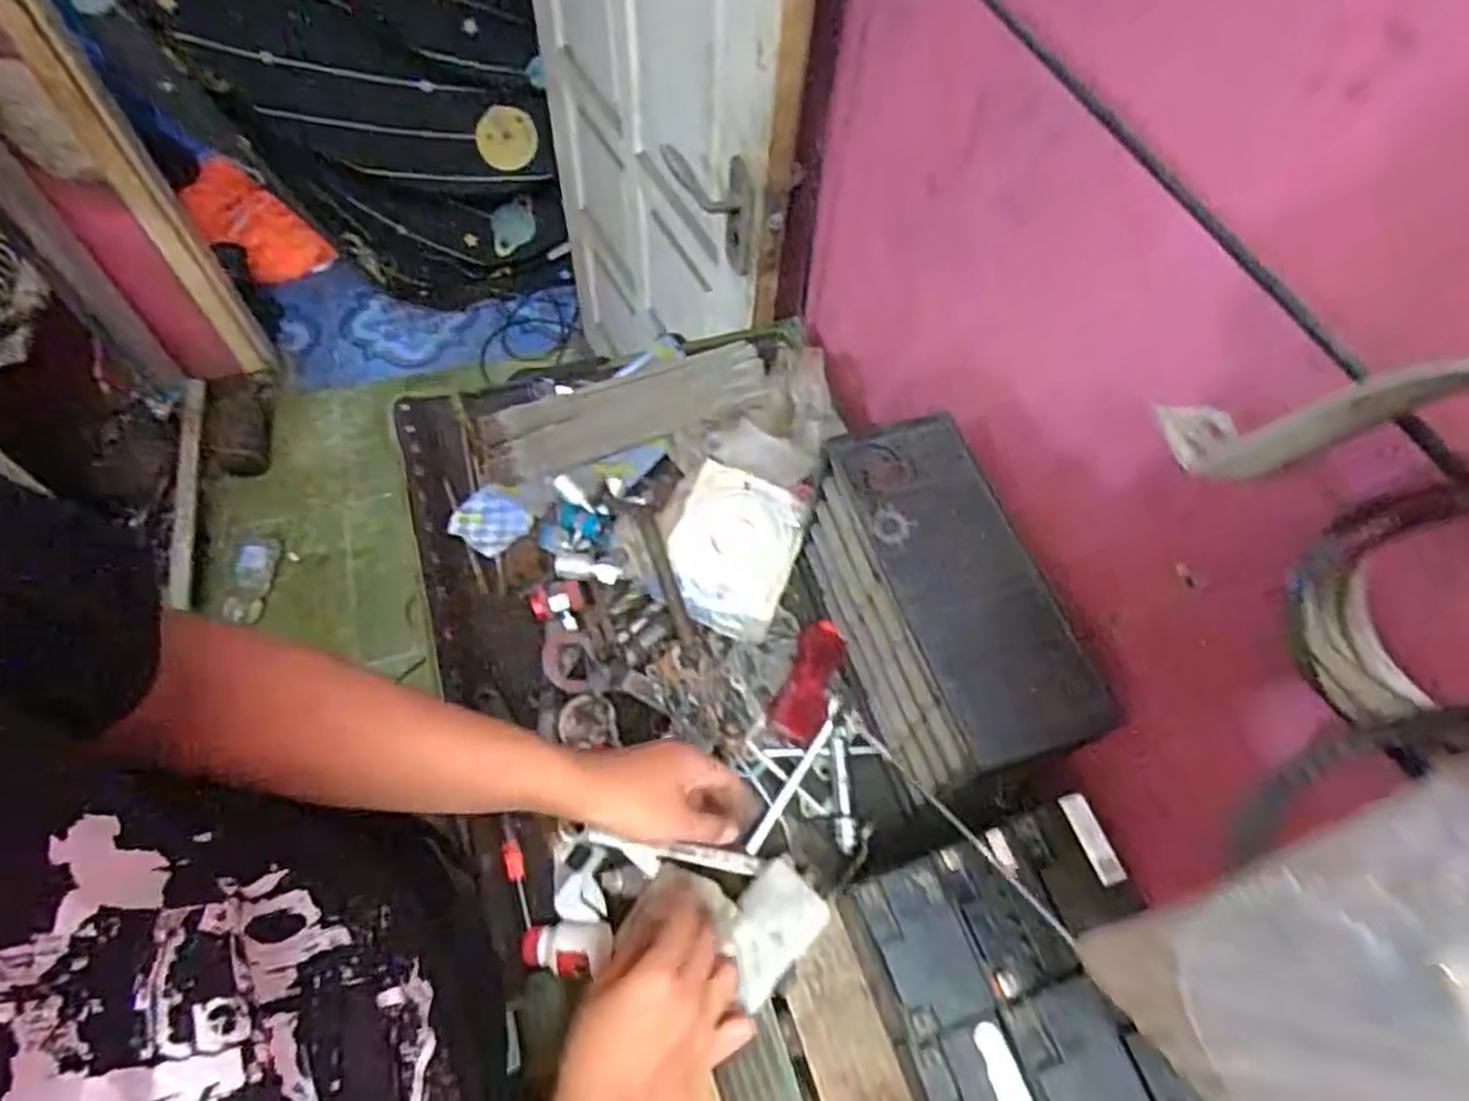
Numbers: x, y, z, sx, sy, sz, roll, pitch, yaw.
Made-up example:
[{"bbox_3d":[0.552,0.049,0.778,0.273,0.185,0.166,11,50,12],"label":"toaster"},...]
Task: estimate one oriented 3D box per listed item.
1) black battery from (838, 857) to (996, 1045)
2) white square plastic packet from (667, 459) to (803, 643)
[{"bbox_3d":[0.138,0.317,0.611,0.076,0.094,0.115,-18,63,-13],"label":"black battery"},{"bbox_3d":[-0.002,0.000,0.788,0.125,0.022,0.161,22,79,0],"label":"white square plastic packet"}]

